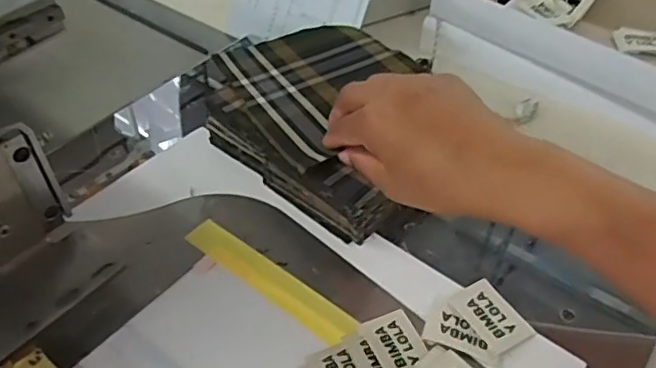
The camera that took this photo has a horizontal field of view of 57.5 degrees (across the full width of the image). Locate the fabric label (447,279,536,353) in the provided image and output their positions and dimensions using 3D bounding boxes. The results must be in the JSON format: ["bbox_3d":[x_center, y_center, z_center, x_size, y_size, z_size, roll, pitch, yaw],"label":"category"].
[{"bbox_3d":[0.105,0.083,0.385,0.034,0.004,0.049,-23,48,-22],"label":"fabric label"}]

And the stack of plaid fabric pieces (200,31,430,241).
[{"bbox_3d":[0.004,-0.055,0.495,0.158,0.054,0.198,-31,52,-30],"label":"stack of plaid fabric pieces"}]

